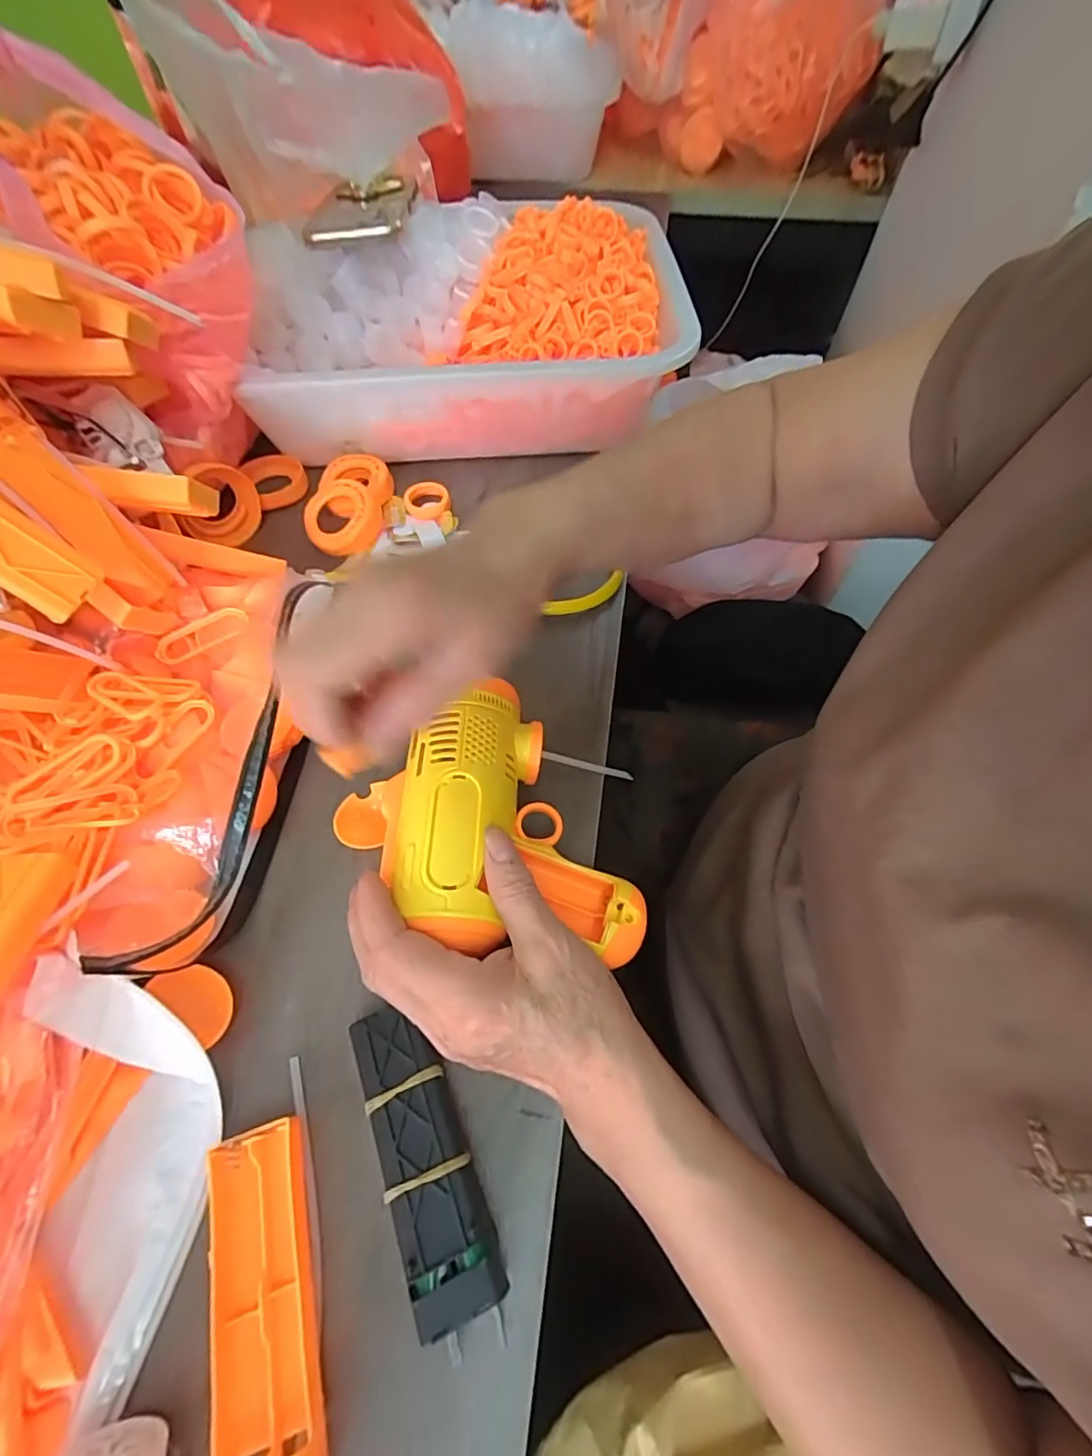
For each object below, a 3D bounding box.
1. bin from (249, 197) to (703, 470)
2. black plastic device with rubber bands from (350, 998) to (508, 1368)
[{"bbox_3d":[-0.060,-0.325,0.467,0.337,0.104,0.223,-2,60,-1],"label":"bin"},{"bbox_3d":[-0.050,0.173,0.228,0.033,0.025,0.109,-23,62,-12],"label":"black plastic device with rubber bands"}]

